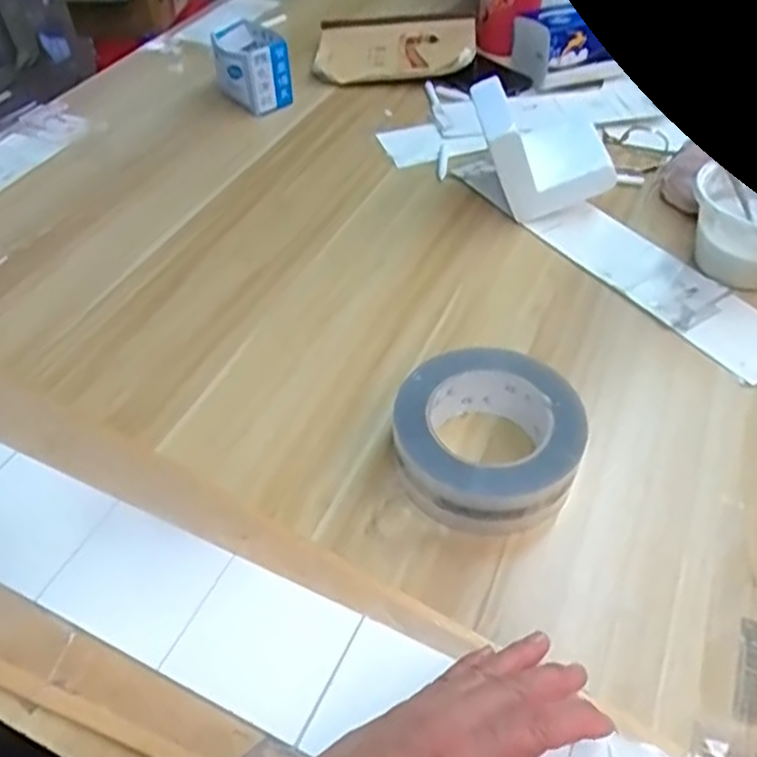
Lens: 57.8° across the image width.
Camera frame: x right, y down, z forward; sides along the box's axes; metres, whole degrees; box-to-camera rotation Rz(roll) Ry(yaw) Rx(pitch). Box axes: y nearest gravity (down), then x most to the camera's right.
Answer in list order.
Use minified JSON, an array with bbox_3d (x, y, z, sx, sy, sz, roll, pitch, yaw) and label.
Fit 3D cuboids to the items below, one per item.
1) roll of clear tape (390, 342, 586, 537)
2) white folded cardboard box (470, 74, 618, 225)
[{"bbox_3d":[0.067,0.035,0.442,0.116,0.056,0.117,0,48,1],"label":"roll of clear tape"},{"bbox_3d":[0.150,-0.207,0.635,0.132,0.092,0.105,0,48,1],"label":"white folded cardboard box"}]

